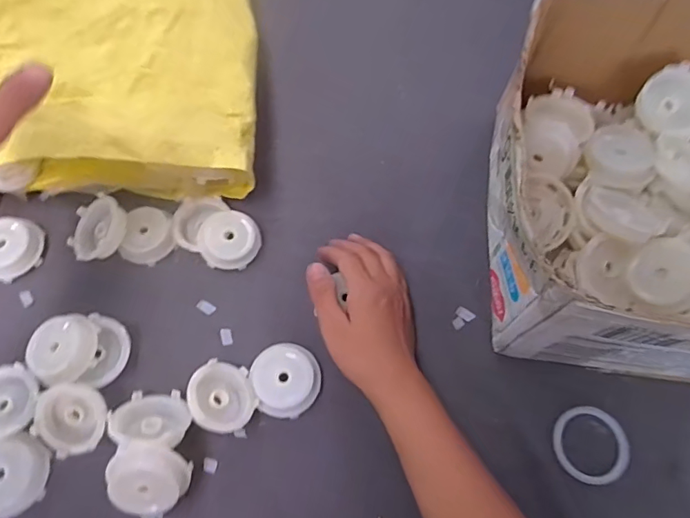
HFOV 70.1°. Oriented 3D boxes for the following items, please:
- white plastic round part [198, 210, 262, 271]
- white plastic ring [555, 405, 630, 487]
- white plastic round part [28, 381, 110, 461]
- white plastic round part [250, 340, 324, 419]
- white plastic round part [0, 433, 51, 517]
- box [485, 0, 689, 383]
[{"bbox_3d":[-0.102,-0.016,0.439,0.053,0.011,0.051,8,94,-16],"label":"white plastic round part"},{"bbox_3d":[0.197,0.149,0.396,0.056,0.009,0.060,0,68,-1],"label":"white plastic ring"},{"bbox_3d":[-0.210,0.124,0.382,0.053,0.022,0.049,0,68,-1],"label":"white plastic round part"},{"bbox_3d":[-0.048,0.098,0.406,0.054,0.016,0.058,0,68,-1],"label":"white plastic round part"},{"bbox_3d":[-0.249,0.163,0.368,0.054,0.019,0.052,0,68,-1],"label":"white plastic round part"},{"bbox_3d":[0.247,-0.052,0.396,0.263,0.156,0.272,10,68,3],"label":"box"}]

